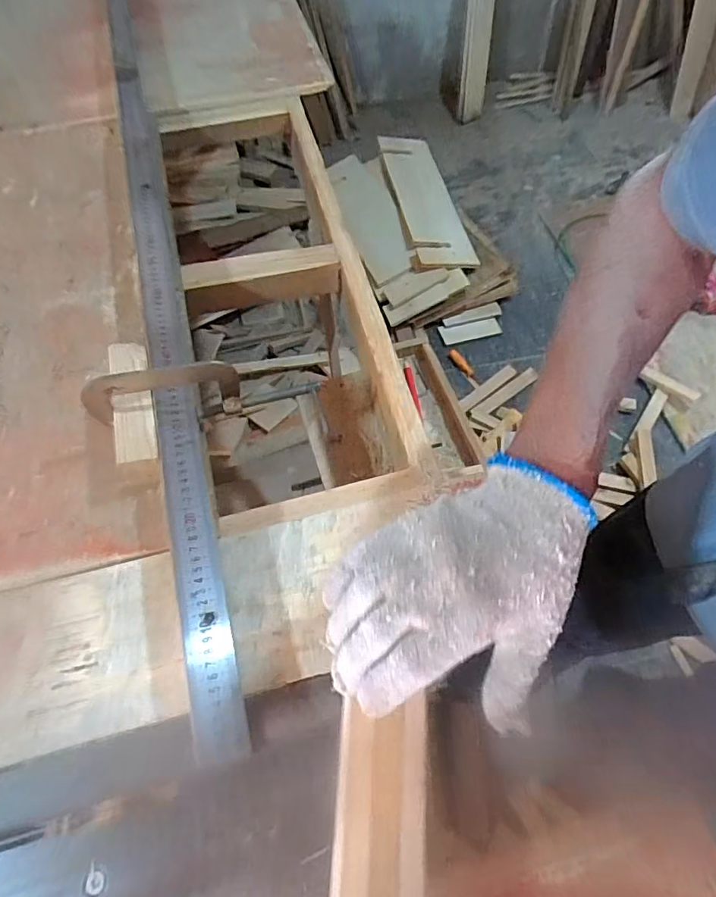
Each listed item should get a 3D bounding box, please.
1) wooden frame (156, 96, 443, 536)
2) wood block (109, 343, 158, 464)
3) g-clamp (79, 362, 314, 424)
[{"bbox_3d":[-0.125,-0.262,0.741,0.249,0.069,0.803,-13,61,-5],"label":"wooden frame"},{"bbox_3d":[-0.238,-0.055,0.536,0.040,0.022,0.155,-16,62,-6],"label":"wood block"},{"bbox_3d":[-0.159,-0.063,0.543,0.235,0.079,0.016,-11,57,-17],"label":"g-clamp"}]

